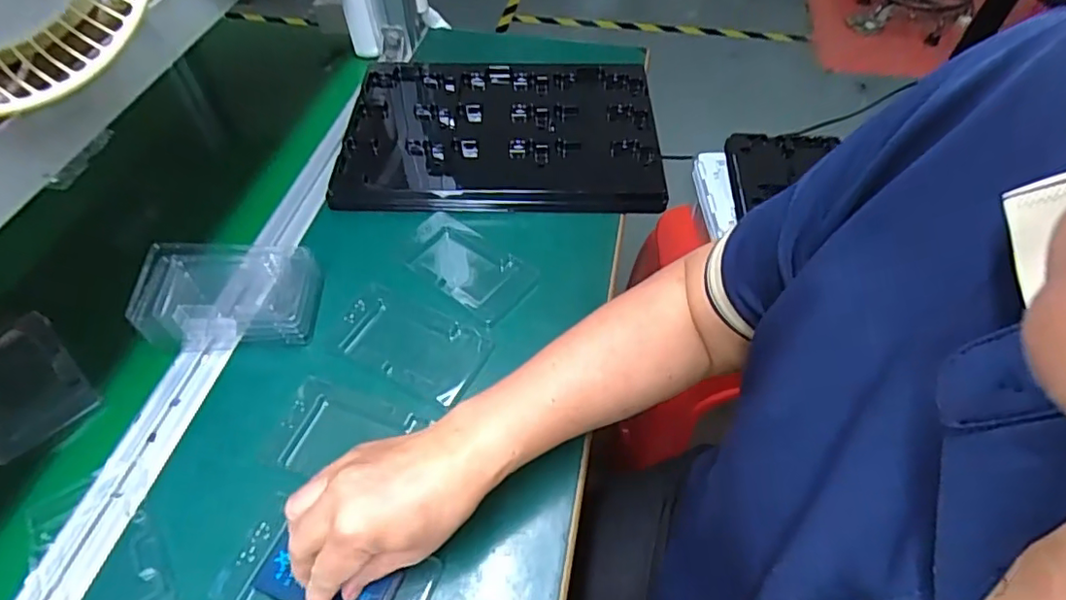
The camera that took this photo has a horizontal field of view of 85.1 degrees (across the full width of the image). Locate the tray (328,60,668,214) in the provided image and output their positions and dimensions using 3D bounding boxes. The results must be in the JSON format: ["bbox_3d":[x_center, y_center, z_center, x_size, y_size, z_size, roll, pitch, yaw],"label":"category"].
[{"bbox_3d":[-0.034,-0.188,0.637,0.334,0.031,0.231,2,53,-2],"label":"tray"}]

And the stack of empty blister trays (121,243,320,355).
[{"bbox_3d":[-0.260,-0.007,0.484,0.149,0.034,0.077,-2,53,-5],"label":"stack of empty blister trays"}]

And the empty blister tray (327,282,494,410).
[{"bbox_3d":[-0.102,0.035,0.482,0.122,0.007,0.077,22,55,12],"label":"empty blister tray"}]

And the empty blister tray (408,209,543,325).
[{"bbox_3d":[-0.062,-0.036,0.533,0.134,0.012,0.075,36,59,21],"label":"empty blister tray"}]

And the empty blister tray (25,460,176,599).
[{"bbox_3d":[-0.285,0.172,0.376,0.075,0.016,0.135,-29,60,-23],"label":"empty blister tray"}]

